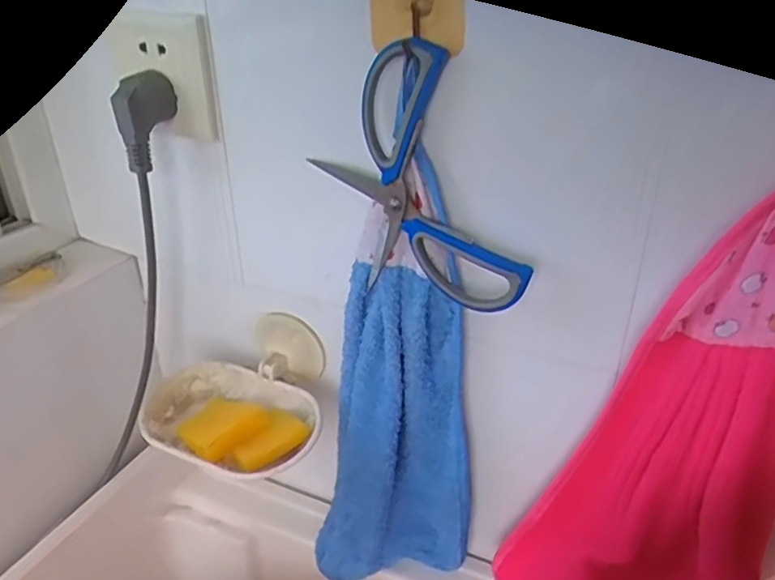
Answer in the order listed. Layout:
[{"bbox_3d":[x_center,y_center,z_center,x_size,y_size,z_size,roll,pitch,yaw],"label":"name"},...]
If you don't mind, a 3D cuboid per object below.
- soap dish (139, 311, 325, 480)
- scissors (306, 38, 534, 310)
[{"bbox_3d":[-0.113,0.079,0.488,0.139,0.055,0.128,14,32,23],"label":"soap dish"},{"bbox_3d":[0.022,-0.070,0.391,0.145,0.154,0.015,14,32,23],"label":"scissors"}]

